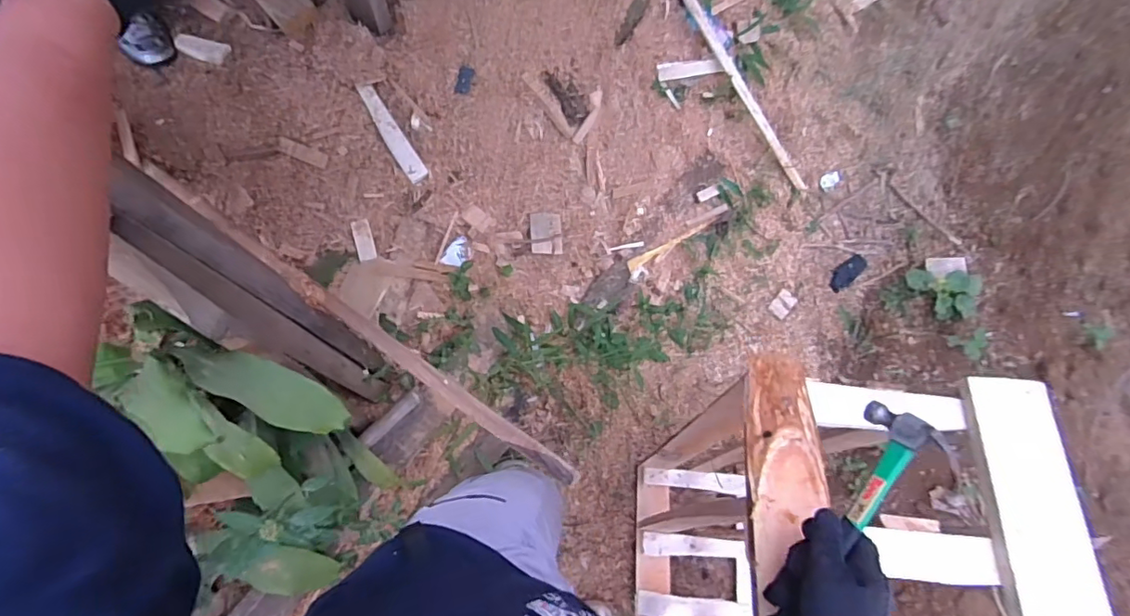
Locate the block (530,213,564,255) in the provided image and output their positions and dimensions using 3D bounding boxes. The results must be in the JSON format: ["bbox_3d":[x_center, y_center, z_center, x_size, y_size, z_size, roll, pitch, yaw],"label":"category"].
[{"bbox_3d":[-0.050,-0.197,1.422,0.086,0.014,0.107,-5,99,-18],"label":"block"}]

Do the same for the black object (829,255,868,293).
[{"bbox_3d":[0.861,-0.106,1.630,0.060,0.017,0.140,44,87,15],"label":"black object"}]

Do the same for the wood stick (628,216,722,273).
[{"bbox_3d":[0.323,-0.187,1.557,0.320,0.015,0.034,-27,71,-11],"label":"wood stick"}]

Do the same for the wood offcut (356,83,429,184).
[{"bbox_3d":[-0.403,-0.408,1.246,0.047,0.013,0.242,-33,101,-13],"label":"wood offcut"}]

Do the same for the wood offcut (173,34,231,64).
[{"bbox_3d":[-0.793,-0.567,1.161,0.124,0.013,0.053,15,68,5],"label":"wood offcut"}]

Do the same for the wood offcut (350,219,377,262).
[{"bbox_3d":[-0.468,-0.159,1.242,0.041,0.009,0.097,-13,87,-30],"label":"wood offcut"}]

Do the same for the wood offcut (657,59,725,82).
[{"bbox_3d":[0.373,-0.716,1.590,0.195,0.010,0.049,-10,91,-3],"label":"wood offcut"}]

